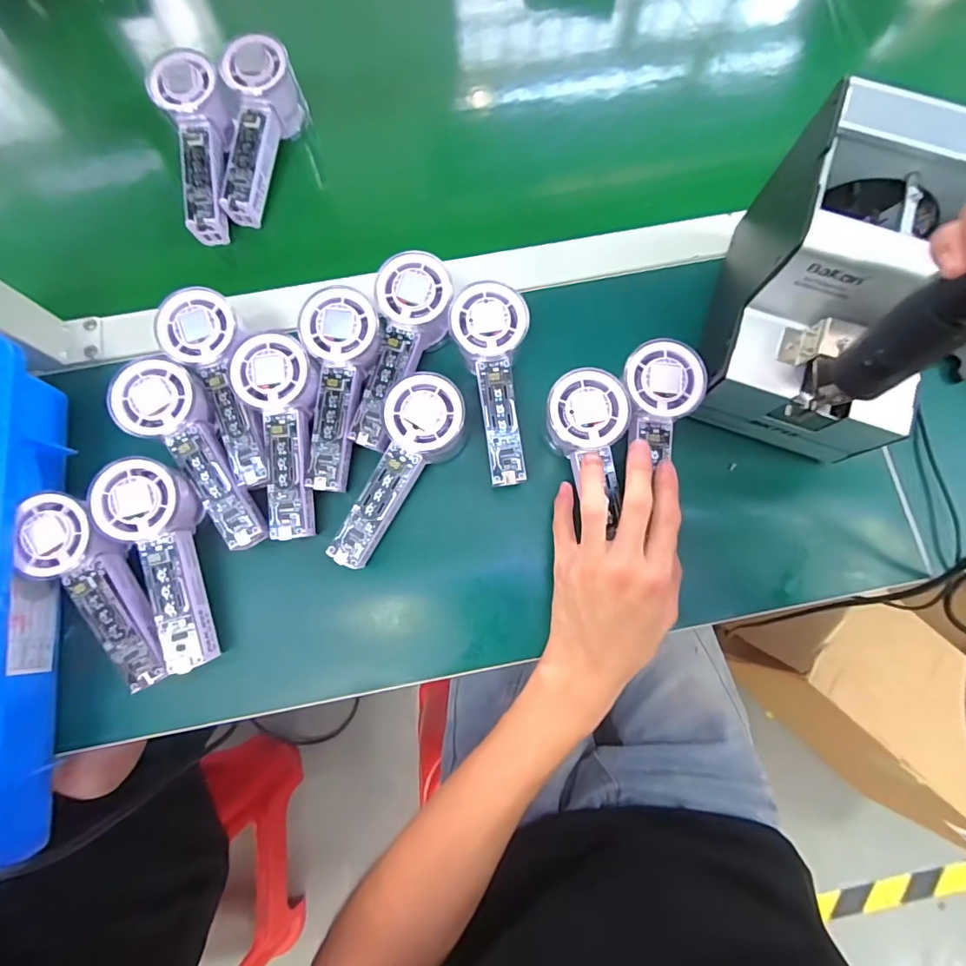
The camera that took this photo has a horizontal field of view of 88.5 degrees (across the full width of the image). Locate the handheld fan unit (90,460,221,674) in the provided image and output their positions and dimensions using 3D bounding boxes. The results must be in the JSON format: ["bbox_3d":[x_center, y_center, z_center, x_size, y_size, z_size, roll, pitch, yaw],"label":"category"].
[{"bbox_3d":[-0.223,0.056,0.351,0.054,0.041,0.149,-15,93,-3],"label":"handheld fan unit"}]

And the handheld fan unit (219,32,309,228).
[{"bbox_3d":[-0.196,-0.301,0.442,0.051,0.078,0.138,3,77,1],"label":"handheld fan unit"}]

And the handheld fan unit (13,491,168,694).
[{"bbox_3d":[-0.263,0.074,0.344,0.045,0.034,0.142,-32,92,-7],"label":"handheld fan unit"}]

